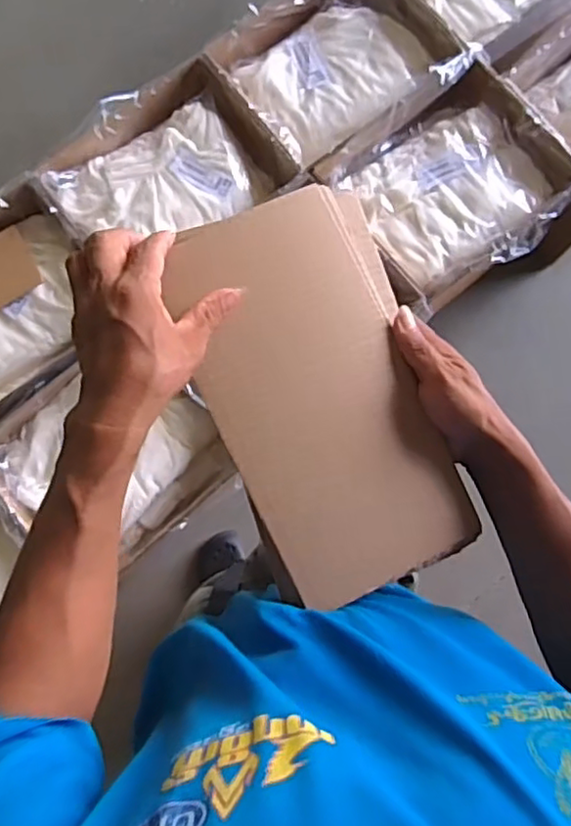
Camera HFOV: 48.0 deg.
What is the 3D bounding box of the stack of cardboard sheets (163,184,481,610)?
[{"bbox_3d":[0.030,-0.013,0.476,0.161,0.024,0.290,-21,91,-11],"label":"stack of cardboard sheets"}]

